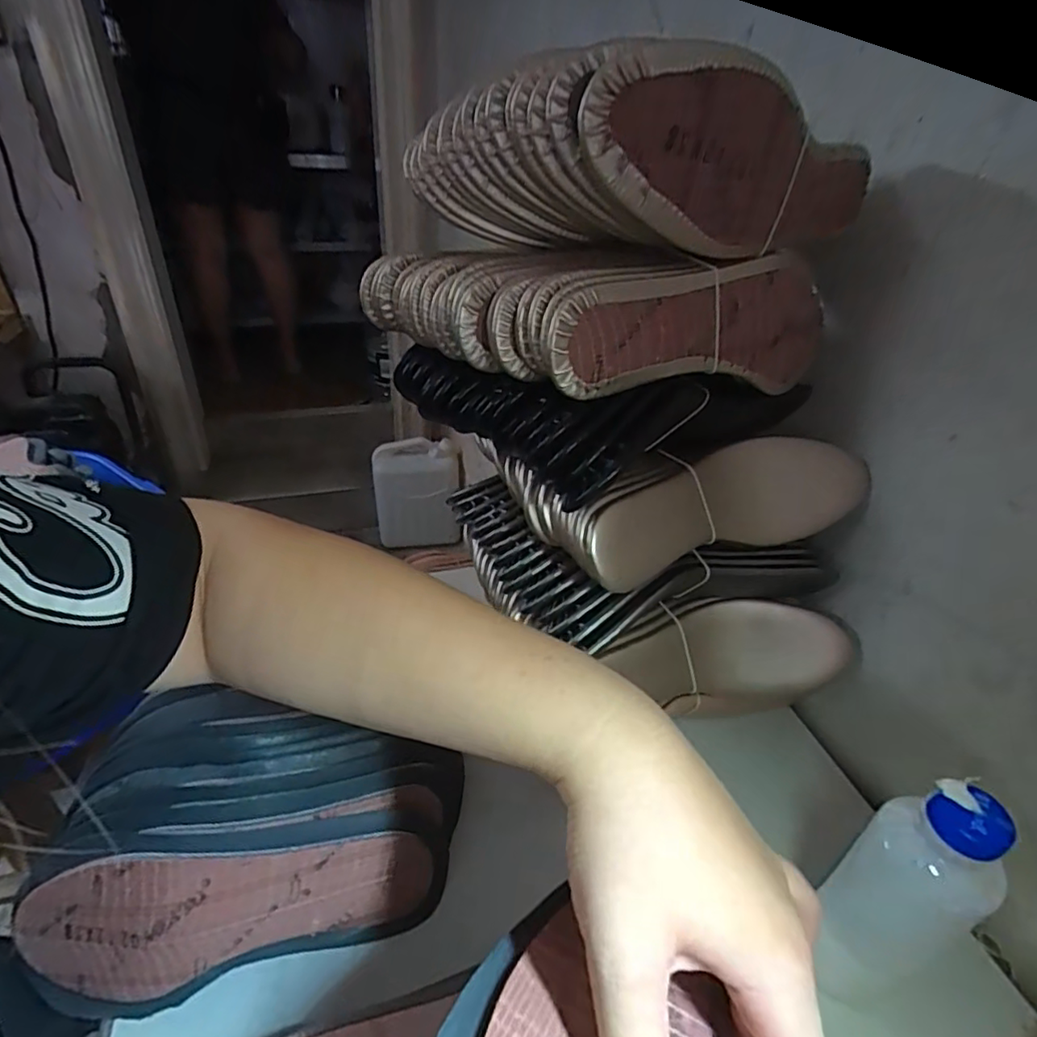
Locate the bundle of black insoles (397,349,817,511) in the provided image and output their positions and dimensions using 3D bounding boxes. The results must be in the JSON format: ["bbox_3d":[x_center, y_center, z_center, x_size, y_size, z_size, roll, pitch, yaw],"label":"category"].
[{"bbox_3d":[0.055,-0.094,0.418,0.214,0.072,0.227,-20,40,-30],"label":"bundle of black insoles"}]

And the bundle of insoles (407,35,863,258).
[{"bbox_3d":[0.069,-0.207,0.338,0.204,0.080,0.200,-22,41,-33],"label":"bundle of insoles"}]

